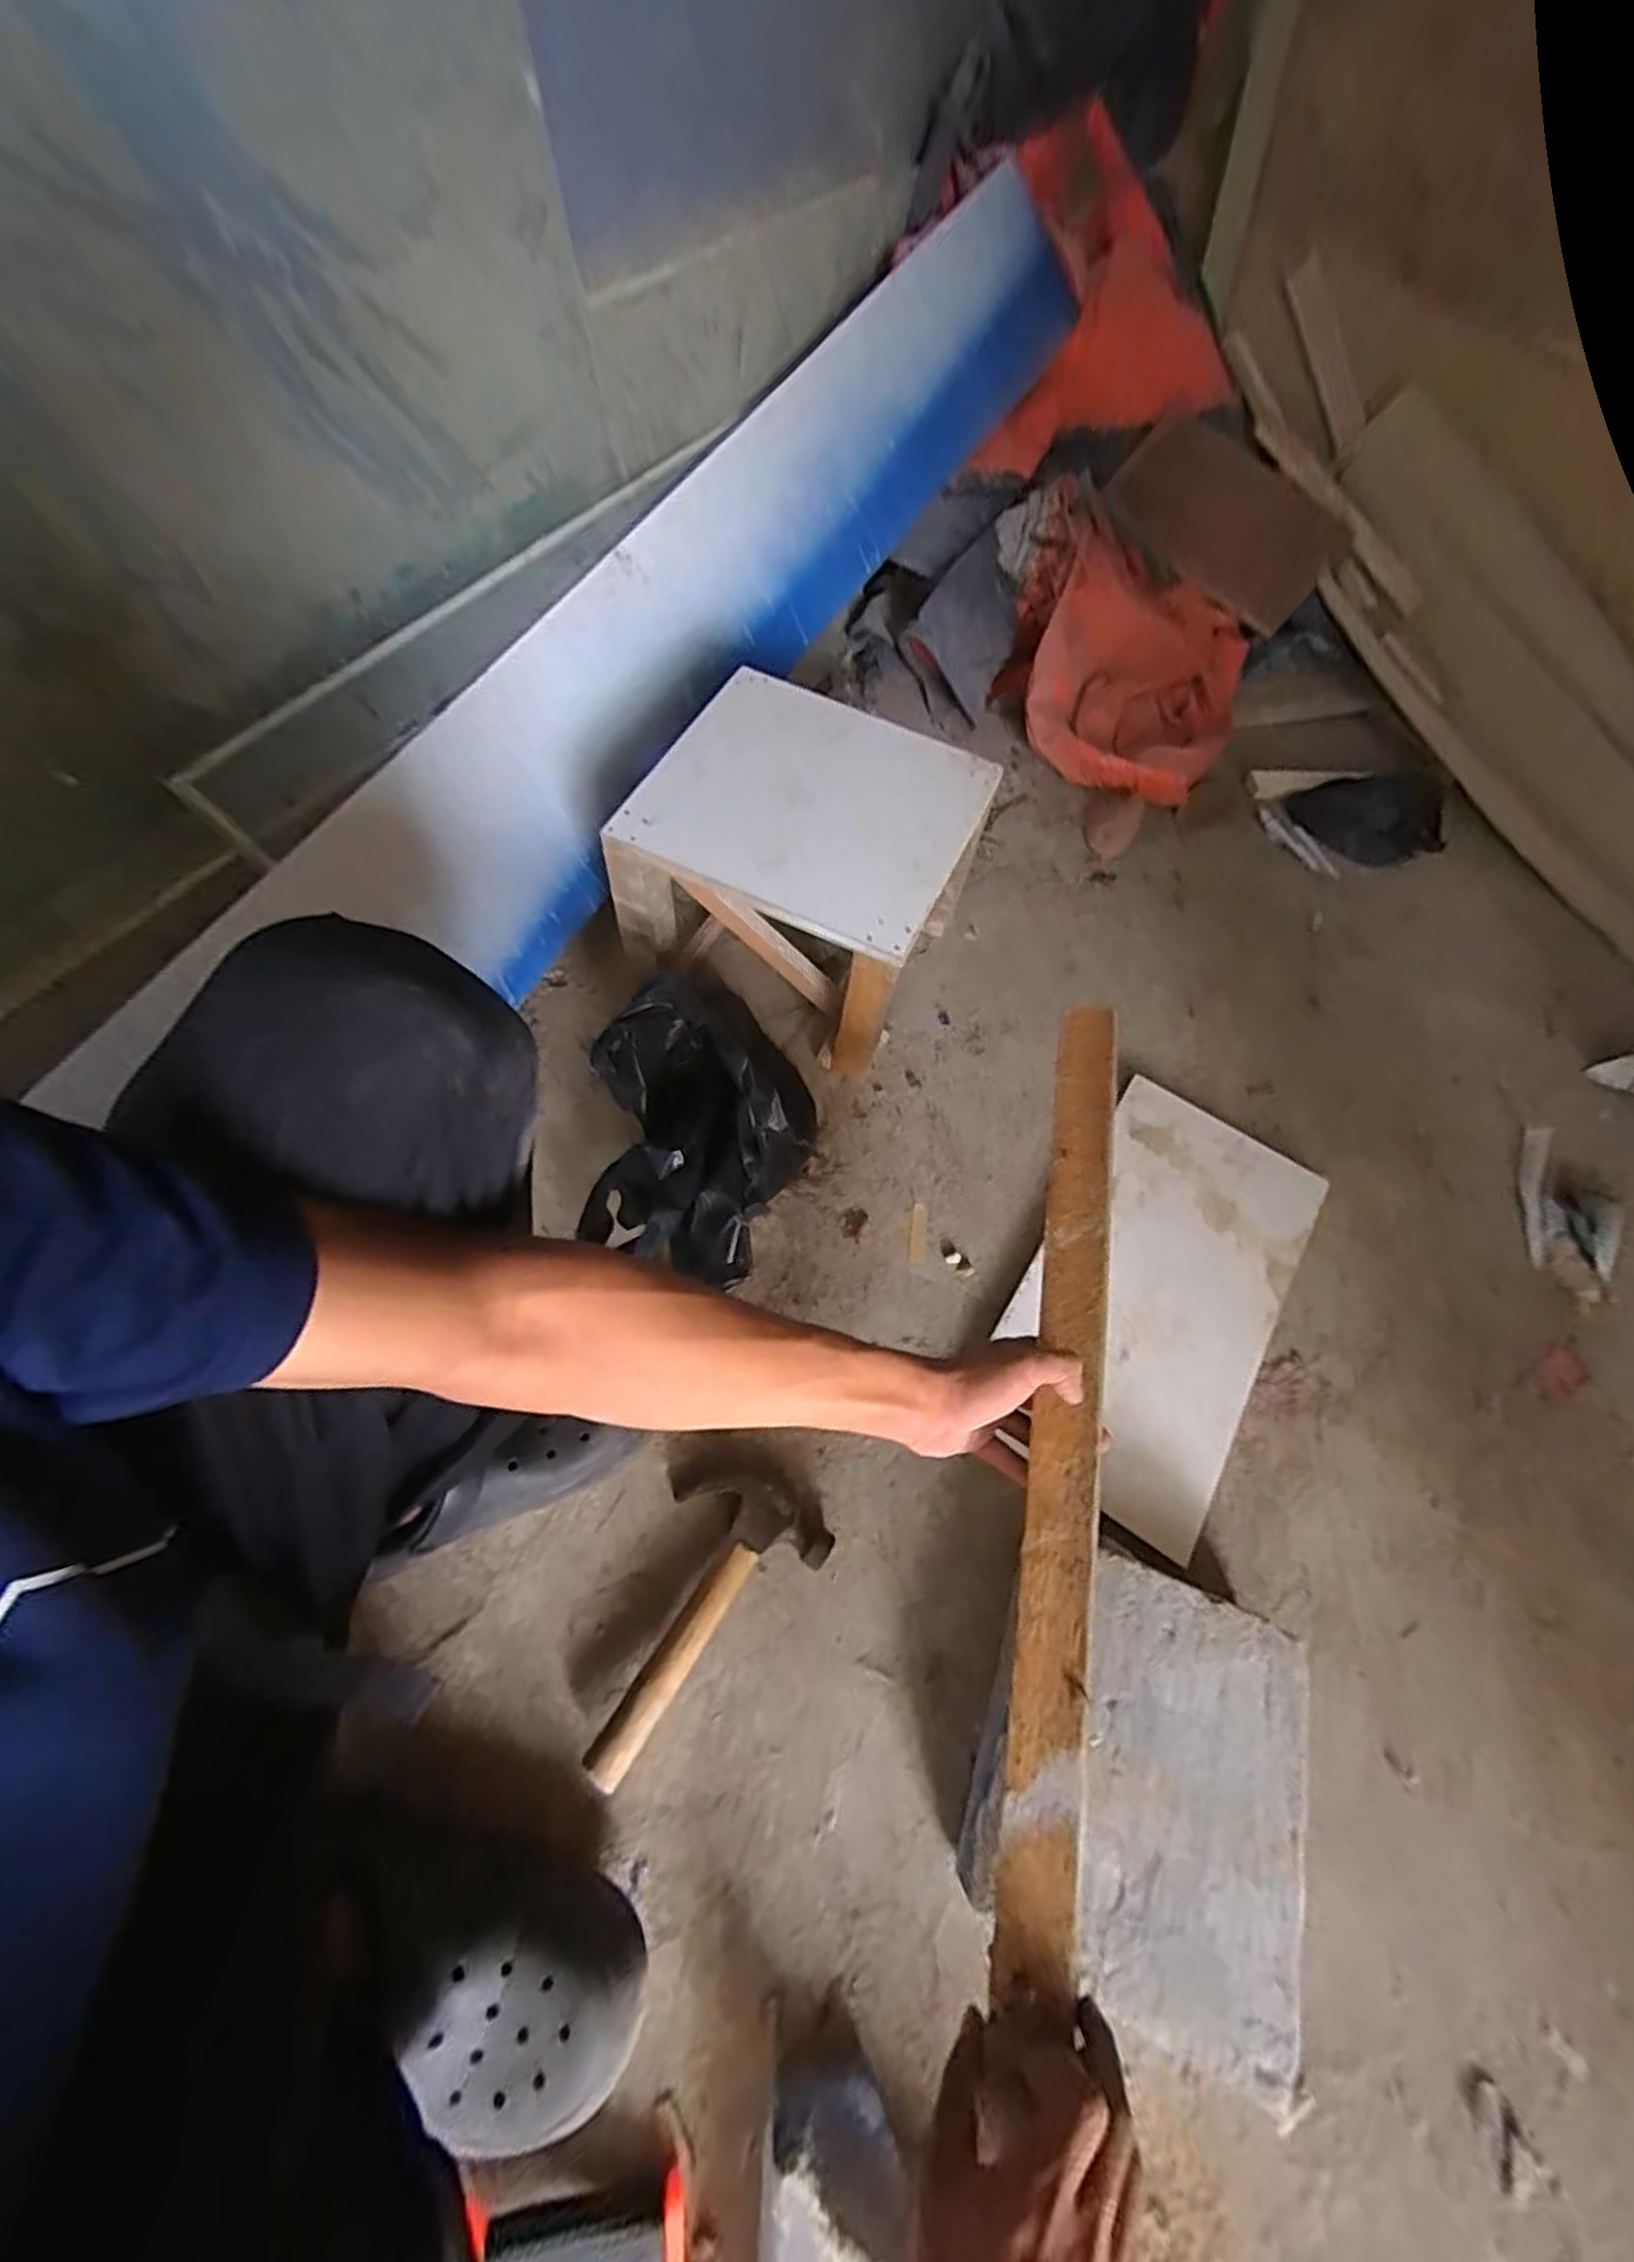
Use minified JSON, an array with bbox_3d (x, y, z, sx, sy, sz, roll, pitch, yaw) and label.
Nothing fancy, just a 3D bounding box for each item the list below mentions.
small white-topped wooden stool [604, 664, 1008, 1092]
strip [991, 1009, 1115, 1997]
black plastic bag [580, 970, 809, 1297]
[{"bbox_3d":[-0.009,-0.259,0.745,0.286,0.201,0.273,24,64,8],"label":"small white-topped wooden stool"},{"bbox_3d":[0.158,0.168,0.464,0.040,0.009,0.554,1,67,24],"label":"strip"},{"bbox_3d":[-0.104,-0.015,0.659,0.179,0.139,0.262,23,64,8],"label":"black plastic bag"}]

